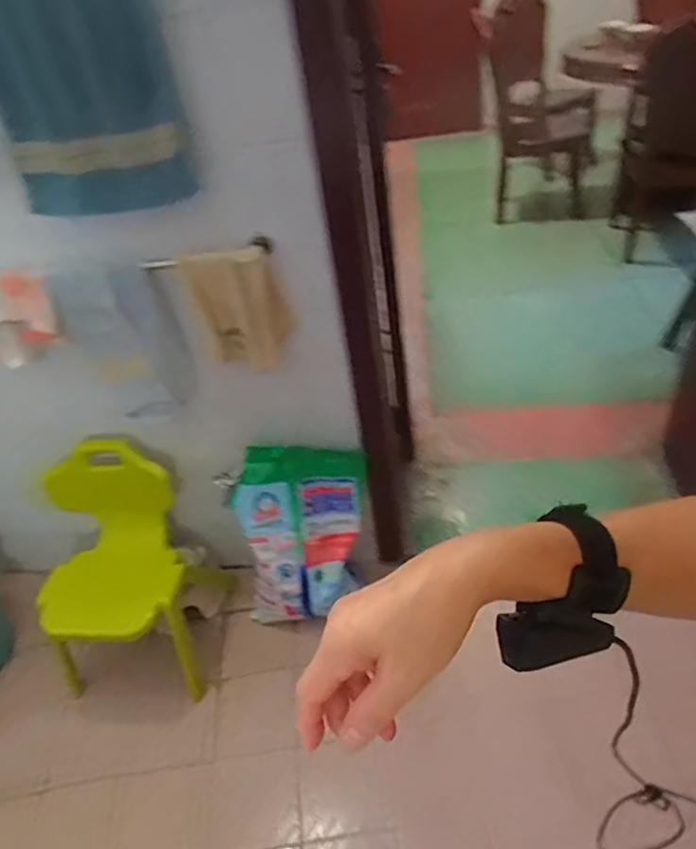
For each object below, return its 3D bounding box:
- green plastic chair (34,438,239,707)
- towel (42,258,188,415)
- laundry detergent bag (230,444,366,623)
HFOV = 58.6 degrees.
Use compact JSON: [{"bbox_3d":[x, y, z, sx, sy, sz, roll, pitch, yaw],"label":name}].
[{"bbox_3d":[-0.578,0.347,1.544,0.383,0.517,0.345,-1,40,11],"label":"green plastic chair"},{"bbox_3d":[-0.478,-0.172,1.364,0.235,0.379,0.026,-4,45,10],"label":"towel"},{"bbox_3d":[-0.126,0.301,1.667,0.331,0.503,0.111,1,9,-9],"label":"laundry detergent bag"}]

